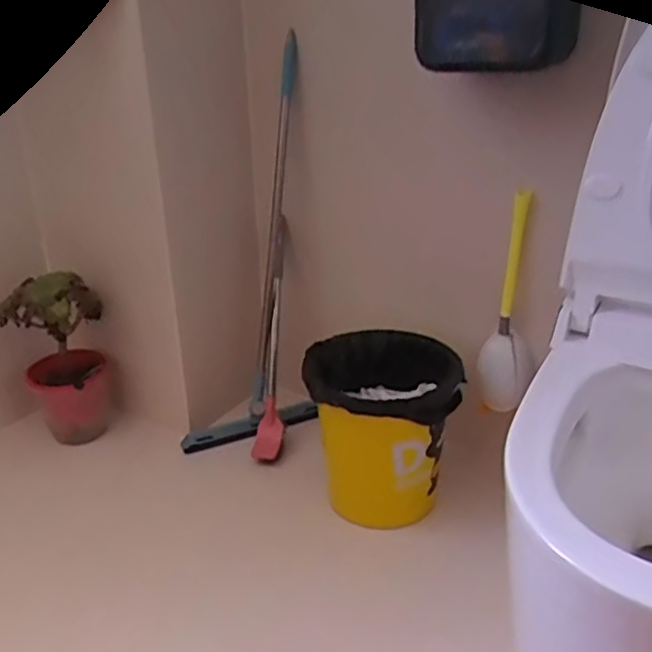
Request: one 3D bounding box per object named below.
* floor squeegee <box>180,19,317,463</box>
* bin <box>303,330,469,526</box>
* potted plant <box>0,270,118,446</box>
[{"bbox_3d":[-0.108,-0.160,1.433,0.232,0.901,0.175,8,1,27],"label":"floor squeegee"},{"bbox_3d":[0.112,0.182,1.228,0.267,0.275,0.273,3,27,18],"label":"bin"},{"bbox_3d":[-0.570,0.072,1.442,0.171,0.373,0.148,-7,26,-3],"label":"potted plant"}]

